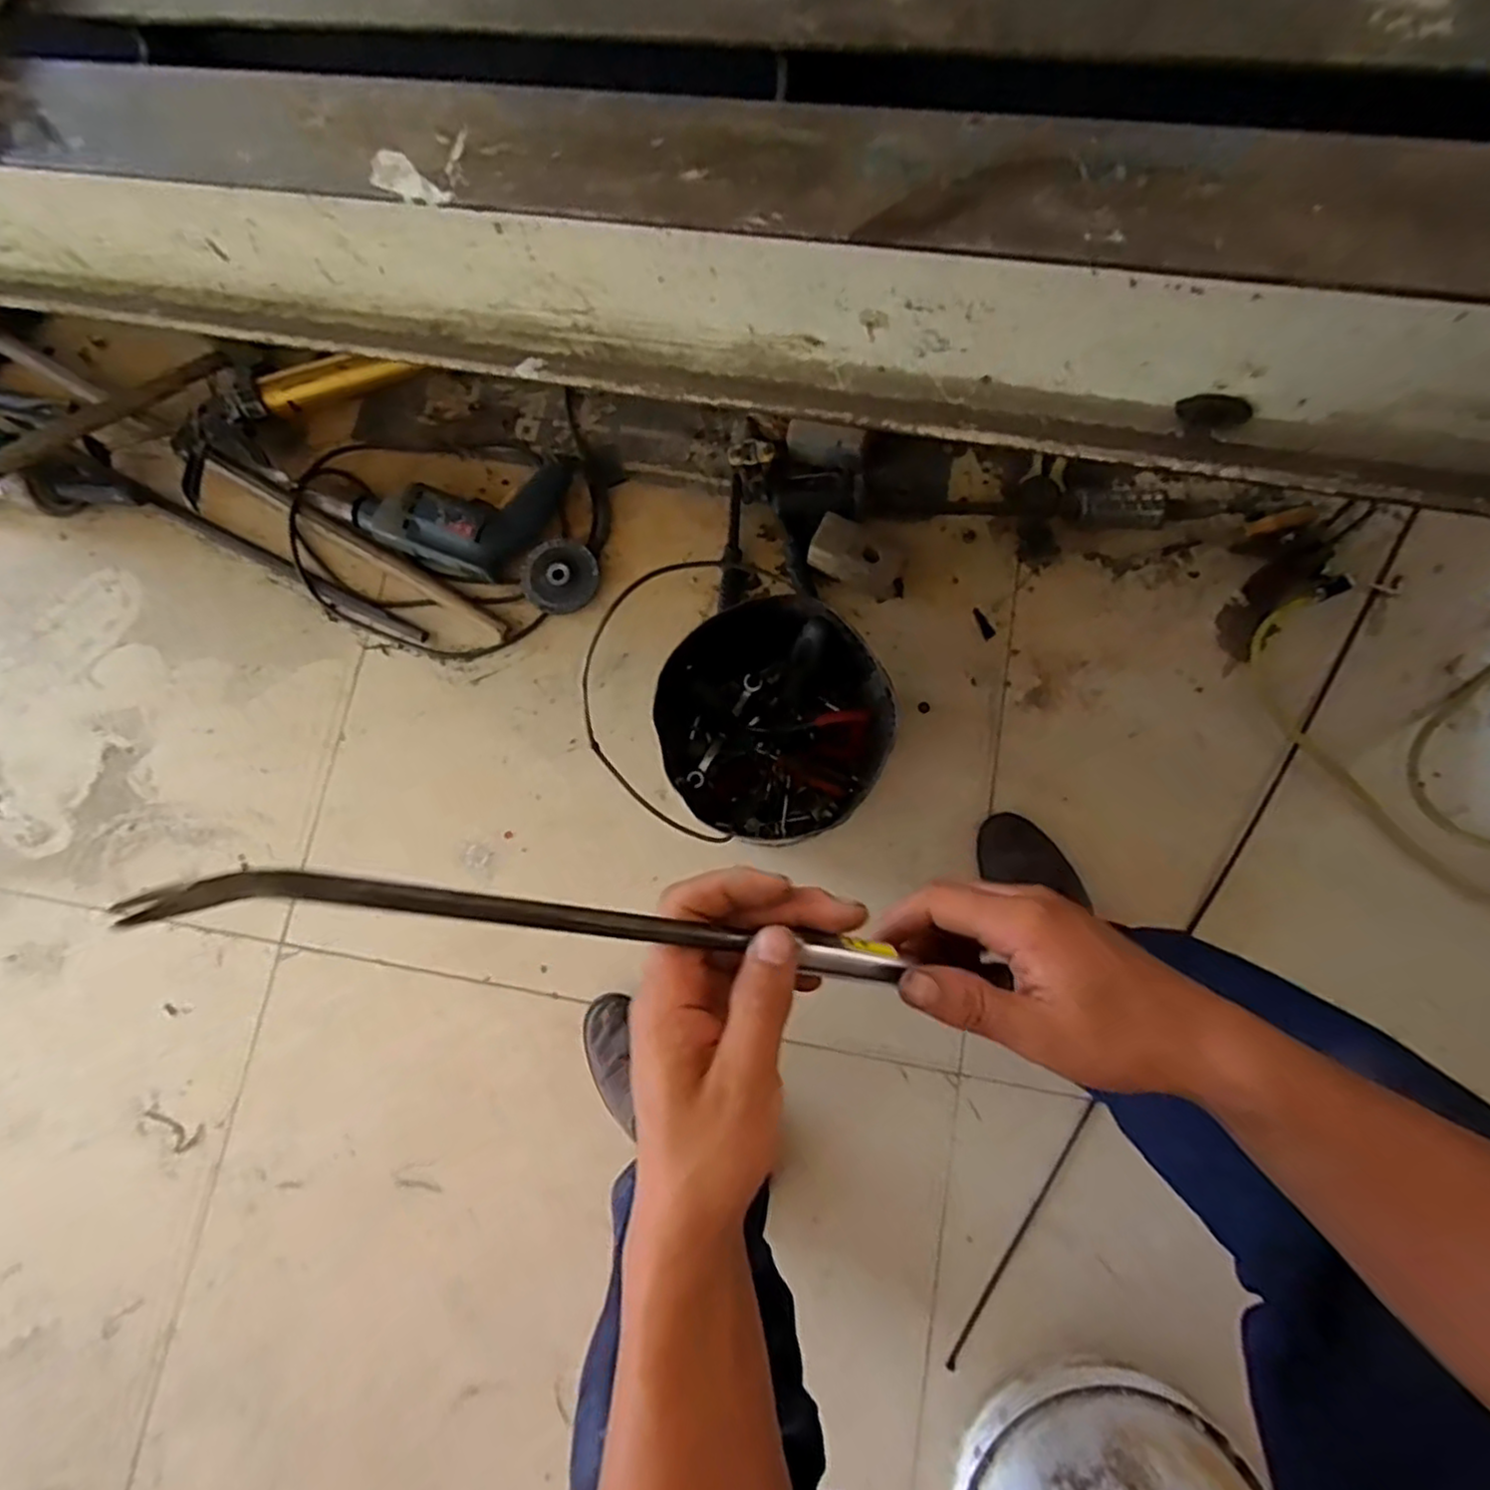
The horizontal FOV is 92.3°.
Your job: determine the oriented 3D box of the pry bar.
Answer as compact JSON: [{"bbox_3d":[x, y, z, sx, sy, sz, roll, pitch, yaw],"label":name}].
[{"bbox_3d":[-0.051,0.068,0.258,0.268,0.018,0.017,14,79,-25],"label":"pry bar"}]

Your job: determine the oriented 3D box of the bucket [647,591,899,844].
[{"bbox_3d":[0.027,-0.013,0.776,0.236,0.203,0.237,-16,80,-2],"label":"bucket"}]

